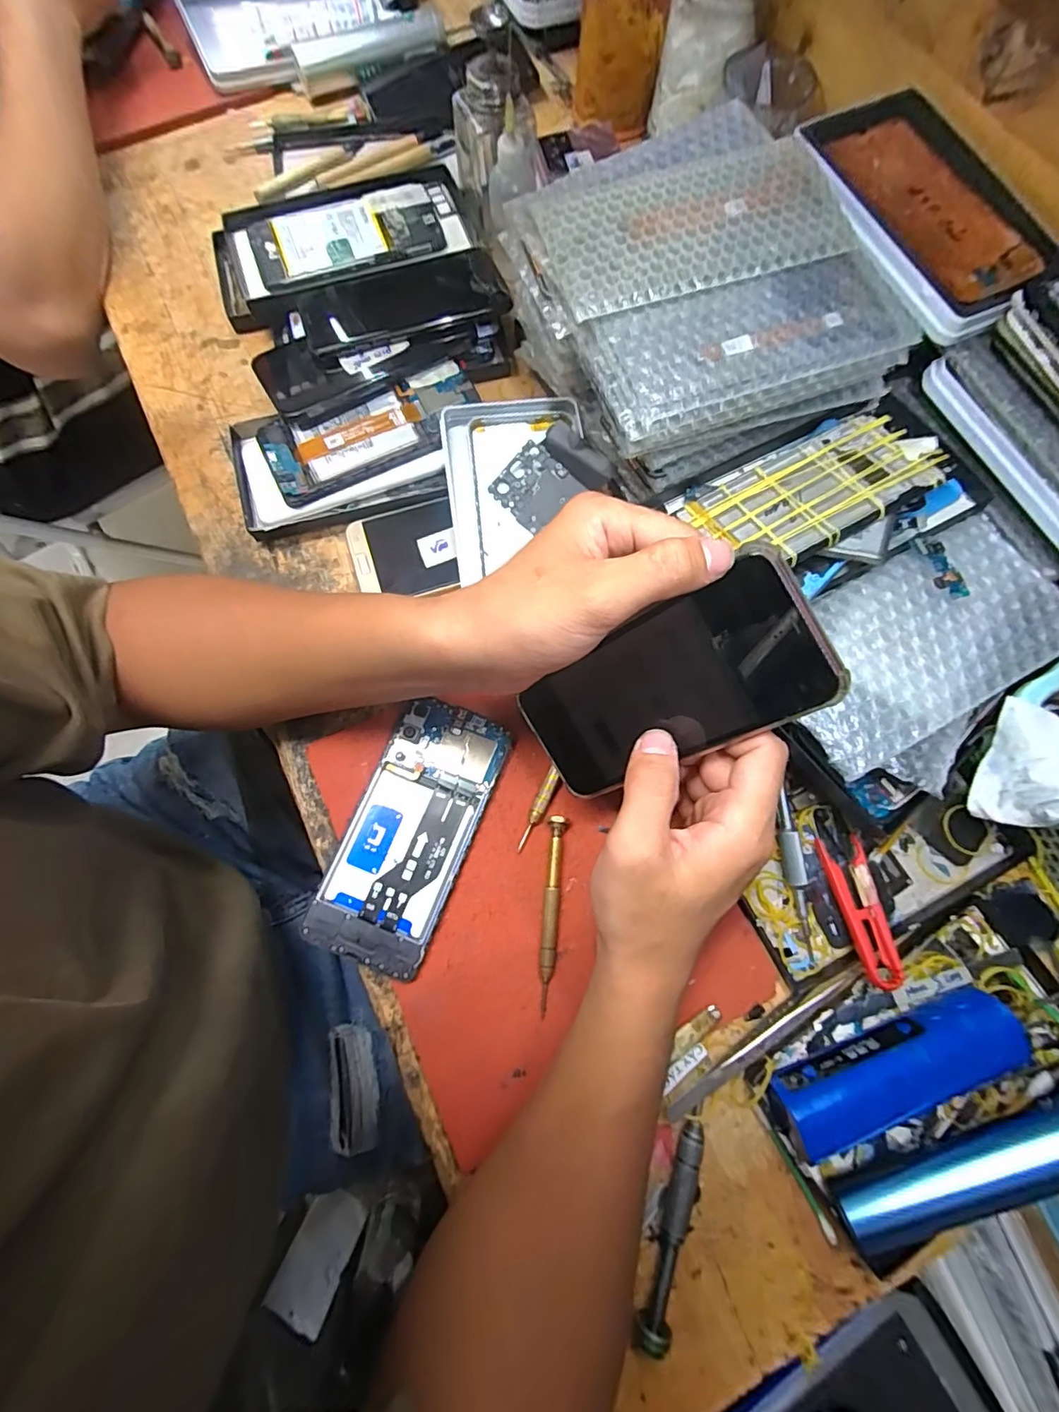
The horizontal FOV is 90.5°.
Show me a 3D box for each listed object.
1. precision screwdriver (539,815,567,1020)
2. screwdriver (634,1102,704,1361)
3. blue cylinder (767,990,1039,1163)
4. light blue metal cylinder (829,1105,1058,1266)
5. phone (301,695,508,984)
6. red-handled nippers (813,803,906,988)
[{"bbox_3d":[0.013,0.121,0.308,0.009,0.008,0.108,4,75,1],"label":"precision screwdriver"},{"bbox_3d":[0.077,0.266,0.268,0.016,0.017,0.104,20,76,5],"label":"screwdriver"},{"bbox_3d":[0.192,0.192,0.278,0.129,0.035,0.034,-20,77,-6],"label":"blue cylinder"},{"bbox_3d":[0.223,0.220,0.249,0.150,0.018,0.026,-29,79,9],"label":"light blue metal cylinder"},{"bbox_3d":[-0.072,0.074,0.318,0.071,0.007,0.155,21,76,5],"label":"phone"},{"bbox_3d":[0.191,0.110,0.308,0.022,0.011,0.097,-7,63,-3],"label":"red-handled nippers"}]

